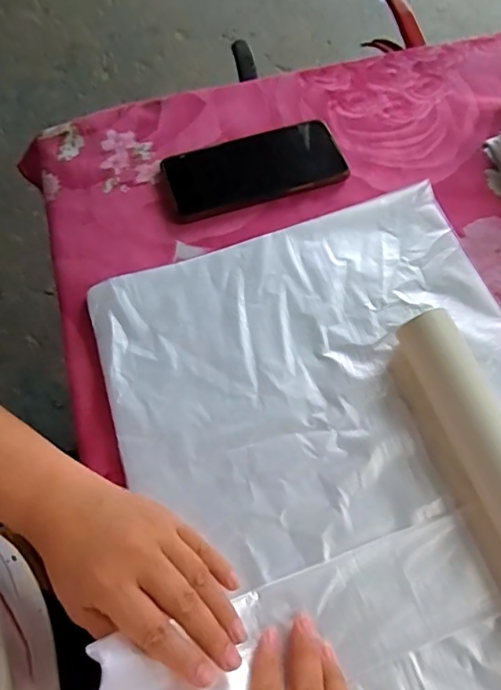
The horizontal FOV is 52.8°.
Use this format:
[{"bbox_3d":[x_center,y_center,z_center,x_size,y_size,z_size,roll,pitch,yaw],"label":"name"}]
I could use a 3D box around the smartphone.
[{"bbox_3d":[0.004,-0.167,0.471,0.161,0.008,0.079,-17,65,-7],"label":"smartphone"}]

